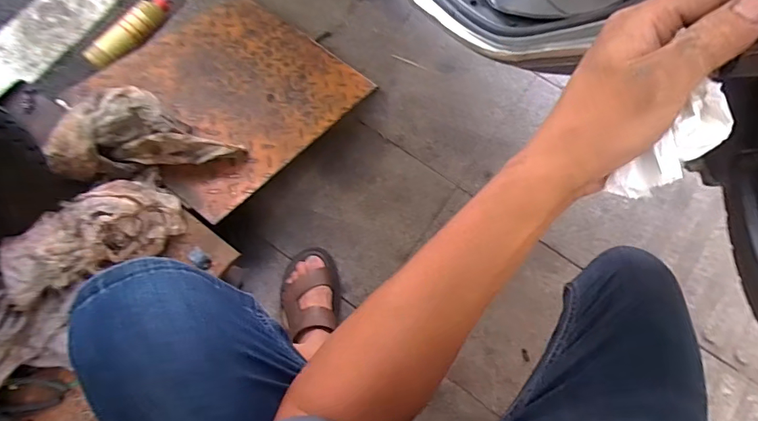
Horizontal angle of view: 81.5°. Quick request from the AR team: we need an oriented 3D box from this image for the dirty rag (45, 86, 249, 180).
[{"bbox_3d":[-0.365,-0.128,0.698,0.279,0.103,0.148,-1,73,-21],"label":"dirty rag"}]

